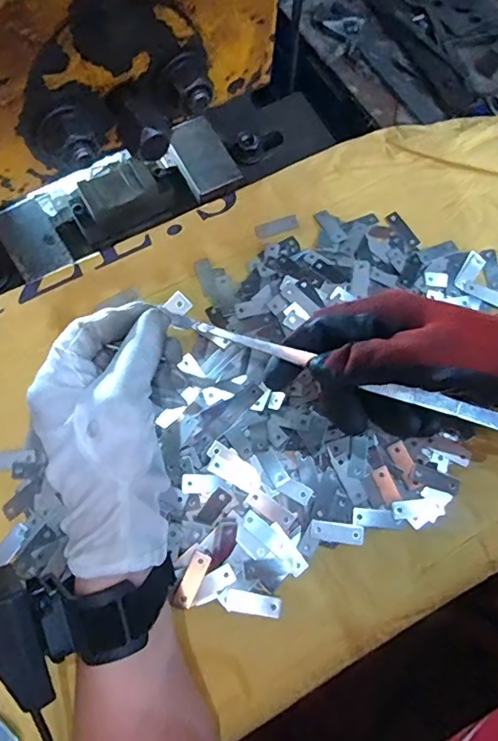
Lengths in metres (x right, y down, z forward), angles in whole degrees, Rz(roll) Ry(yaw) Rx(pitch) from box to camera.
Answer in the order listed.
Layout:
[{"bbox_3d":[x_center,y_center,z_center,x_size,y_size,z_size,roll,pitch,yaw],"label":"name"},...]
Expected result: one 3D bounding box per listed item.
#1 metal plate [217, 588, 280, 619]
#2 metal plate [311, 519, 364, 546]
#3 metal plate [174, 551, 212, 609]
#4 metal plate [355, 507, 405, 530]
[{"bbox_3d":[0.000,0.149,0.323,0.039,0.004,0.014,7,72,1],"label":"metal plate"},{"bbox_3d":[0.060,0.109,0.339,0.035,0.004,0.012,9,72,2],"label":"metal plate"},{"bbox_3d":[-0.036,0.135,0.325,0.012,0.004,0.034,23,73,7],"label":"metal plate"},{"bbox_3d":[0.088,0.100,0.343,0.033,0.004,0.012,6,72,1],"label":"metal plate"}]

